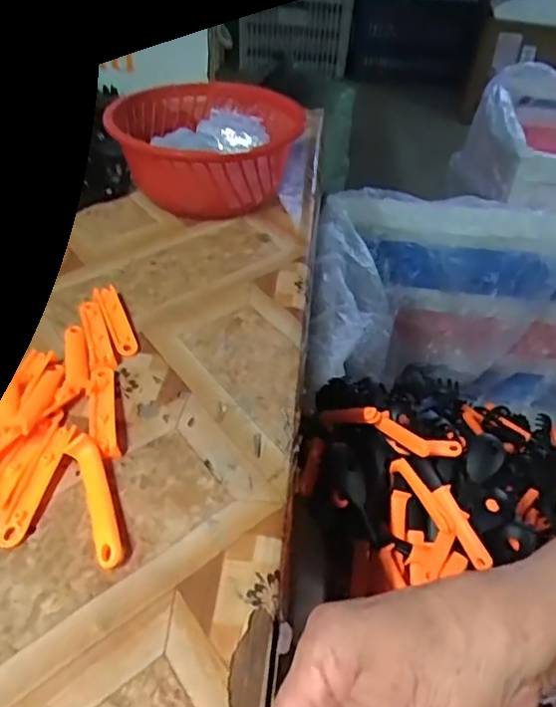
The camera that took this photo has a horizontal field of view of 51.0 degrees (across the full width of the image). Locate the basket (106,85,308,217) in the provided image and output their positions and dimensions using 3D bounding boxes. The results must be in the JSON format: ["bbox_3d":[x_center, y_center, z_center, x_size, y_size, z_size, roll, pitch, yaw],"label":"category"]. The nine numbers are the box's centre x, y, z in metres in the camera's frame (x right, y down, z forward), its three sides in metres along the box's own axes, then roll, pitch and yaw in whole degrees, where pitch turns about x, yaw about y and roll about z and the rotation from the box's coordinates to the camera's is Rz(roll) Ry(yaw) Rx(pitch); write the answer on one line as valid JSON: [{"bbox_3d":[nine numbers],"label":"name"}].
[{"bbox_3d":[-0.062,-0.194,0.568,0.152,0.078,0.168,6,42,2],"label":"basket"}]

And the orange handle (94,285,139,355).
[{"bbox_3d":[-0.118,-0.025,0.425,0.015,0.009,0.073,-15,45,-21],"label":"orange handle"}]

